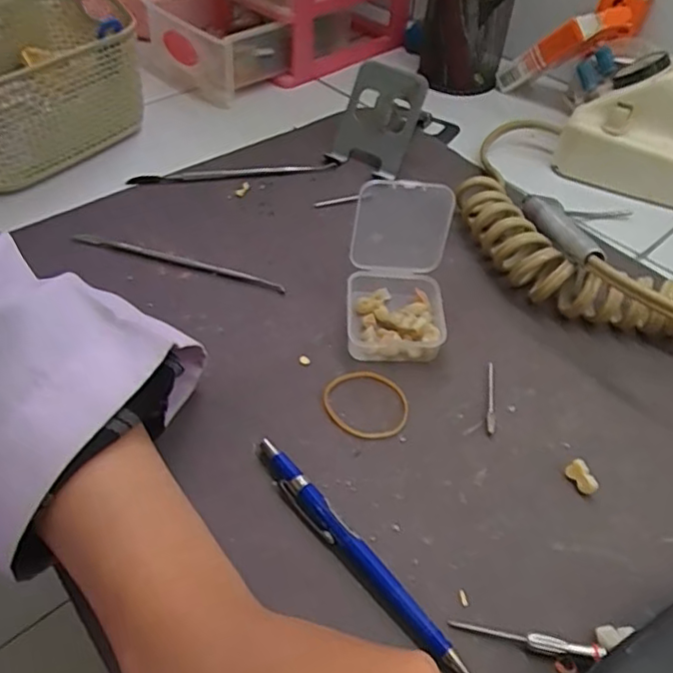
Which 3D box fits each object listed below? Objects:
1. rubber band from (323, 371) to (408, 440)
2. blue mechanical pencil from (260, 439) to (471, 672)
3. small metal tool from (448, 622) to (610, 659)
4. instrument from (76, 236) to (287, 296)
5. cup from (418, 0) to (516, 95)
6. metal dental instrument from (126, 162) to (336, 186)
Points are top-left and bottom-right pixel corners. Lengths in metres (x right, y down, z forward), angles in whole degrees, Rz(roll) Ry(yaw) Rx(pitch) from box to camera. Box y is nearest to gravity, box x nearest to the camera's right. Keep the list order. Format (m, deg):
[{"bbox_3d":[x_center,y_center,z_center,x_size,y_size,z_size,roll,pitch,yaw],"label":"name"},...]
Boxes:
[{"bbox_3d":[0.017,0.033,0.316,0.046,0.004,0.042,22,49,17],"label":"rubber band"},{"bbox_3d":[0.008,0.094,0.257,0.011,0.010,0.135,-32,56,-29],"label":"blue mechanical pencil"},{"bbox_3d":[0.077,0.122,0.240,0.059,0.007,0.006,10,47,6],"label":"small metal tool"},{"bbox_3d":[-0.102,-0.049,0.383,0.145,0.007,0.008,14,47,10],"label":"instrument"},{"bbox_3d":[0.127,-0.310,0.541,0.092,0.151,0.073,12,47,8],"label":"cup"},{"bbox_3d":[-0.079,-0.126,0.462,0.155,0.009,0.012,-8,47,-11],"label":"metal dental instrument"}]

